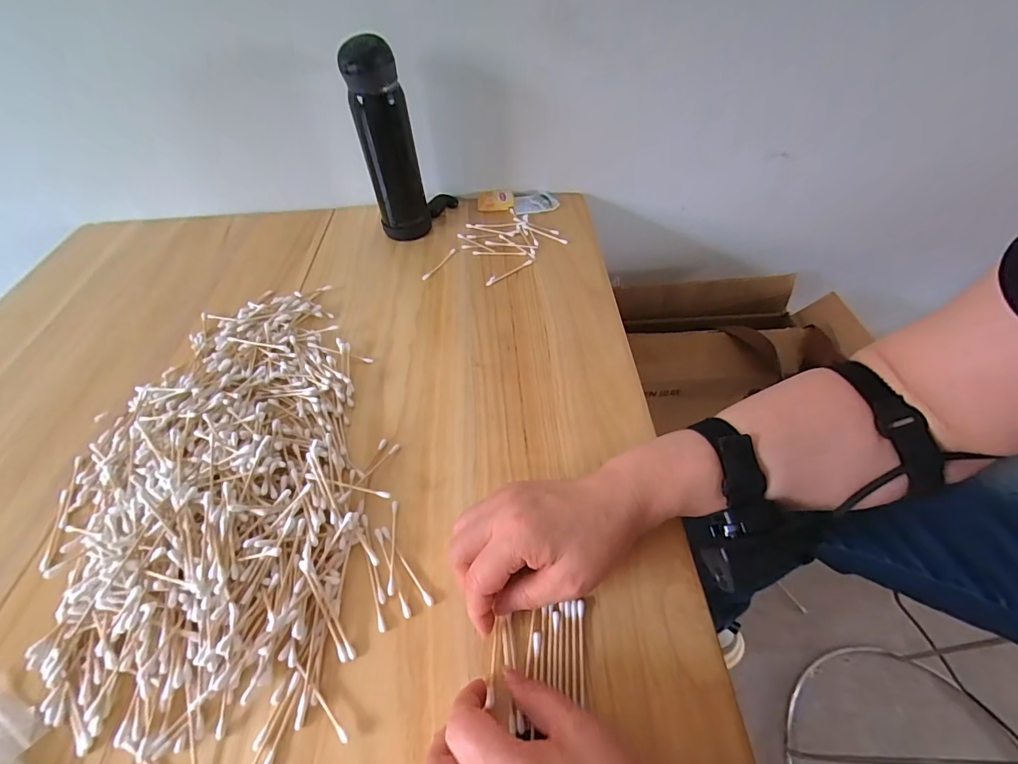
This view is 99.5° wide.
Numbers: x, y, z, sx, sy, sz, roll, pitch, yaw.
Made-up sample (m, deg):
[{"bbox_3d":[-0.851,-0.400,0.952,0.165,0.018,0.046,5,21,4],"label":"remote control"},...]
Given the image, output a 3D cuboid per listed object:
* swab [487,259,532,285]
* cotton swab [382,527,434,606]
[{"bbox_3d":[0.000,-0.140,0.542,0.074,0.008,0.009,-34,57,-24],"label":"swab"},{"bbox_3d":[-0.077,0.135,0.321,0.006,0.004,0.071,-33,56,-23],"label":"cotton swab"}]

